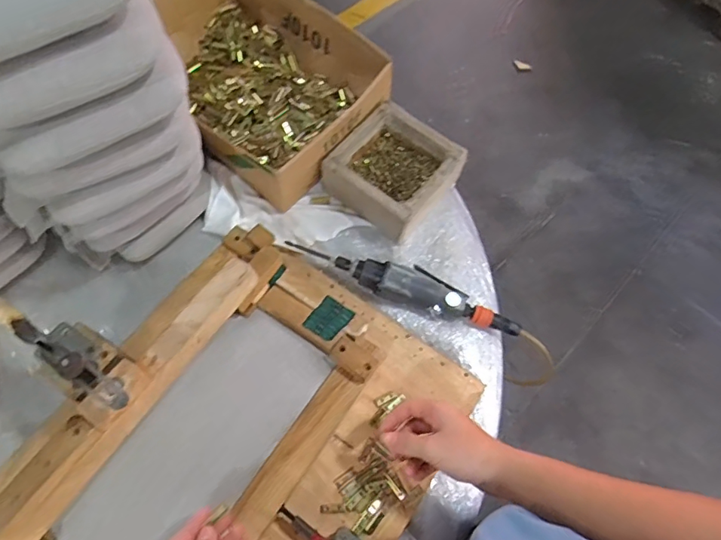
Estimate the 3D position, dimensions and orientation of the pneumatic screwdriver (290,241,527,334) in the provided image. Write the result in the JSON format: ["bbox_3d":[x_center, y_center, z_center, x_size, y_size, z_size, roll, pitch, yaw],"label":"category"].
[{"bbox_3d":[0.069,0.014,0.718,0.343,0.044,0.066,18,67,5],"label":"pneumatic screwdriver"}]

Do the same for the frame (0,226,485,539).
[{"bbox_3d":[-0.140,0.214,0.557,0.405,0.137,0.528,34,69,11],"label":"frame"}]

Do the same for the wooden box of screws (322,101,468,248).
[{"bbox_3d":[0.052,-0.157,0.770,0.168,0.068,0.175,37,70,12],"label":"wooden box of screws"}]

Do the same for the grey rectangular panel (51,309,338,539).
[{"bbox_3d":[-0.192,0.212,0.573,0.145,0.019,0.351,34,69,11],"label":"grey rectangular panel"}]

